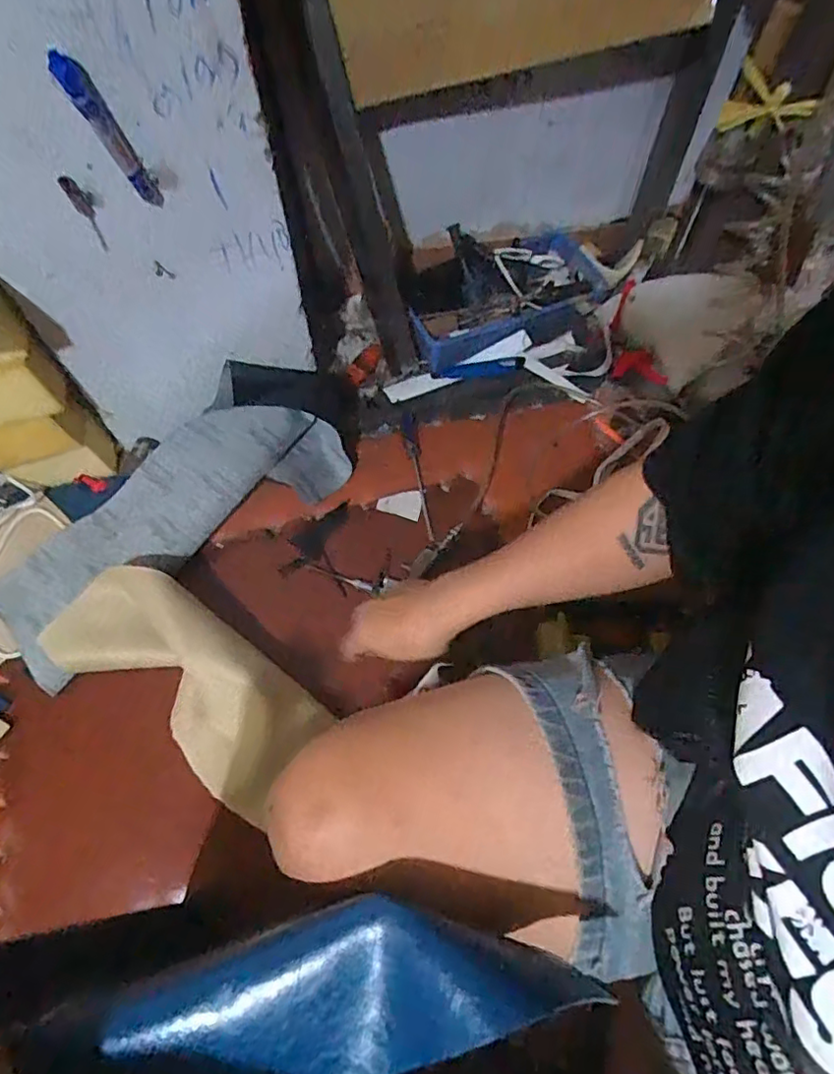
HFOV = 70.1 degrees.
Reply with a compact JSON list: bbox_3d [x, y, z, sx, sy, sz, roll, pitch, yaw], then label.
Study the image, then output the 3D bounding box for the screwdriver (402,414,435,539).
[{"bbox_3d":[-0.001,-0.098,0.893,0.022,0.020,0.218,-6,61,-3],"label":"screwdriver"}]

